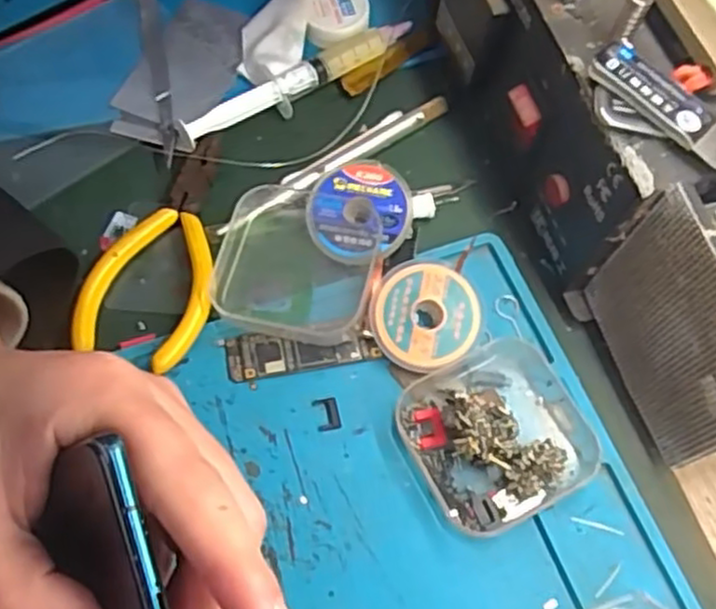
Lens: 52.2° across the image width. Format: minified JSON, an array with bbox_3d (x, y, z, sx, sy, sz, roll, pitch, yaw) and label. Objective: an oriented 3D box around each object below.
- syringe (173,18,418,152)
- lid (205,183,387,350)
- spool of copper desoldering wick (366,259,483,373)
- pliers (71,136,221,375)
[{"bbox_3d":[-0.028,-0.107,0.349,0.127,0.012,0.016,-31,70,-16],"label":"syringe"},{"bbox_3d":[-0.025,-0.018,0.306,0.063,0.014,0.066,11,65,3],"label":"lid"},{"bbox_3d":[0.028,0.005,0.296,0.044,0.016,0.043,1,65,-2],"label":"spool of copper desoldering wick"},{"bbox_3d":[-0.083,-0.028,0.309,0.053,0.011,0.112,9,65,2],"label":"pliers"}]

